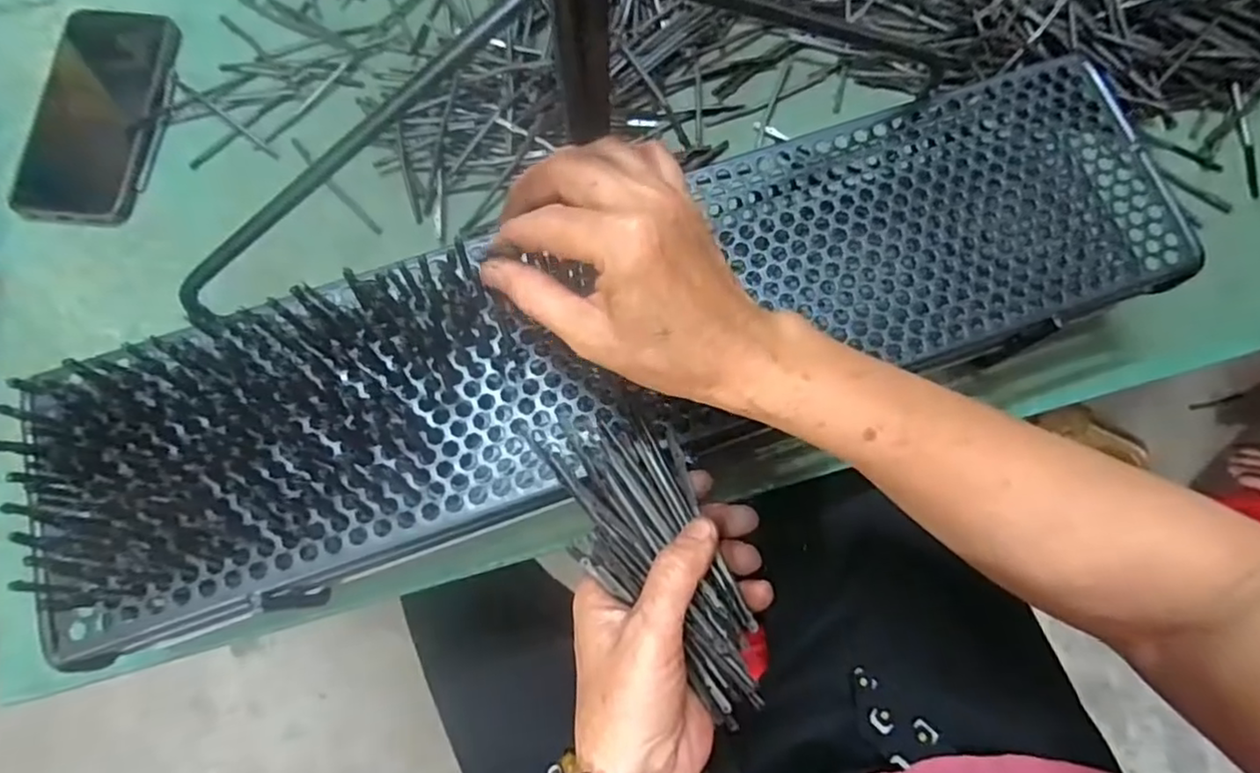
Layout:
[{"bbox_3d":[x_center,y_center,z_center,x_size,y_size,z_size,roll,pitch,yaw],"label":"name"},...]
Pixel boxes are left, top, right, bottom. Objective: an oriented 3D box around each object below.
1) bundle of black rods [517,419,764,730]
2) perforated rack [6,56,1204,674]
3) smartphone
[{"bbox_3d":[0.014,0.075,0.290,0.063,0.024,0.151,-29,77,-7],"label":"bundle of black rods"},{"bbox_3d":[0.006,-0.033,0.322,0.596,0.031,0.143,-19,76,-6],"label":"perforated rack"},{"bbox_3d":[-0.372,-0.194,0.447,0.083,0.009,0.170,1,76,0],"label":"smartphone"}]

